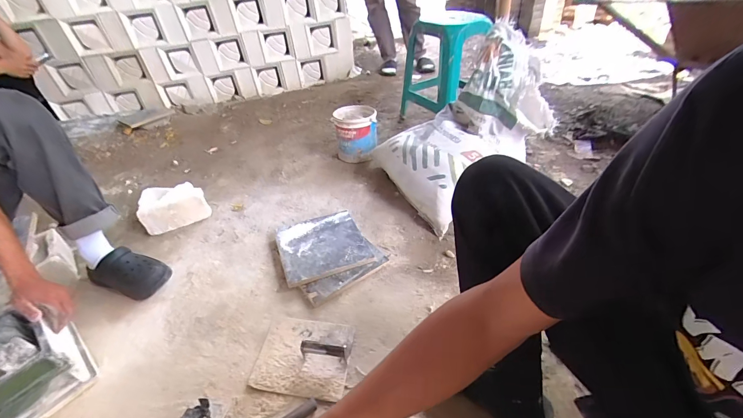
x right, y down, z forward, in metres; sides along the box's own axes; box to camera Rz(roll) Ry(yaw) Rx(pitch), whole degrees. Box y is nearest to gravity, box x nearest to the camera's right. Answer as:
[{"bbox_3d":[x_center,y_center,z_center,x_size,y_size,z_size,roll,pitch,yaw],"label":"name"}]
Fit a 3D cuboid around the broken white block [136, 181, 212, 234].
[{"bbox_3d":[-0.696,-0.012,1.158,0.205,0.102,0.154,-20,42,-21],"label":"broken white block"}]

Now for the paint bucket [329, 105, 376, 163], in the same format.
[{"bbox_3d":[-0.067,-0.331,1.426,0.182,0.202,0.182,-5,38,4],"label":"paint bucket"}]

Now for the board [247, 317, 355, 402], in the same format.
[{"bbox_3d":[-0.155,0.316,0.735,0.209,0.053,0.171,3,41,8],"label":"board"}]

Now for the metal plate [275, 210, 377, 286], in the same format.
[{"bbox_3d":[-0.154,0.104,0.999,0.253,0.018,0.261,-15,40,-18],"label":"metal plate"}]

